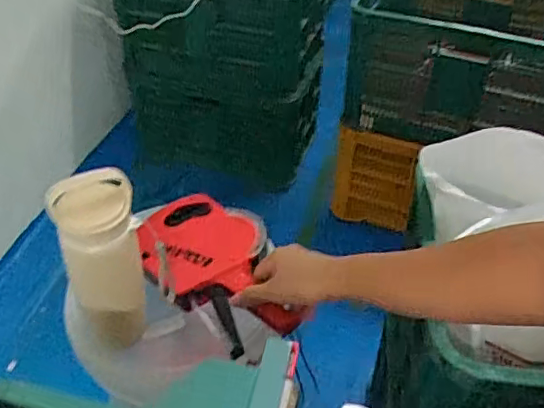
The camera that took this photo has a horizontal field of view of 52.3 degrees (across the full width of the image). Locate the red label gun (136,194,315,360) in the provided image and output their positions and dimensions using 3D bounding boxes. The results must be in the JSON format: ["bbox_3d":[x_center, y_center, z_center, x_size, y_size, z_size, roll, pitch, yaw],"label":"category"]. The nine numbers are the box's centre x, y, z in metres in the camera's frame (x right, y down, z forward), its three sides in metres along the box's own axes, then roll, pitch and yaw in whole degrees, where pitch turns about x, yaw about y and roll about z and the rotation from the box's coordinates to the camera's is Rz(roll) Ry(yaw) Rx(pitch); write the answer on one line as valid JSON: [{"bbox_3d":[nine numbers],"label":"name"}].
[{"bbox_3d":[-0.071,0.076,0.636,0.140,0.044,0.210,-15,44,-15],"label":"red label gun"}]

